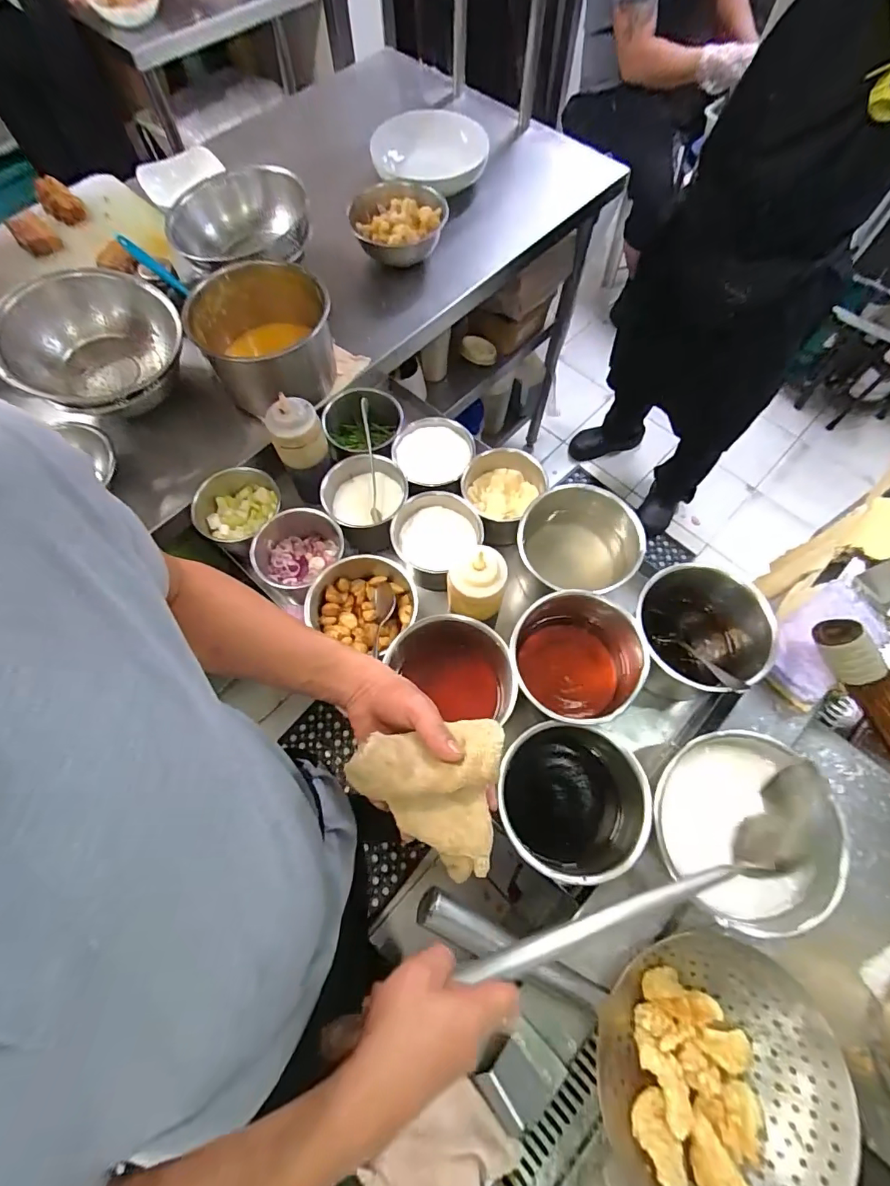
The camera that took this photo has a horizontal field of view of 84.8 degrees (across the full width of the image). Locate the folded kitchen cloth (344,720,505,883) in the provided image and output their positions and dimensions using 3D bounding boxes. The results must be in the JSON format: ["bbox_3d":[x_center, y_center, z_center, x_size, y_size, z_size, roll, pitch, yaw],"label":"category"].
[{"bbox_3d":[-0.012,0.181,0.413,0.127,0.032,0.125,-4,91,-16],"label":"folded kitchen cloth"}]

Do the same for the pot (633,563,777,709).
[{"bbox_3d":[0.302,0.058,0.619,0.149,0.141,0.142,0,68,0],"label":"pot"}]

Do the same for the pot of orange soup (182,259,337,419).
[{"bbox_3d":[-0.256,-0.369,0.707,0.178,0.112,0.207,-32,72,-12],"label":"pot of orange soup"}]

